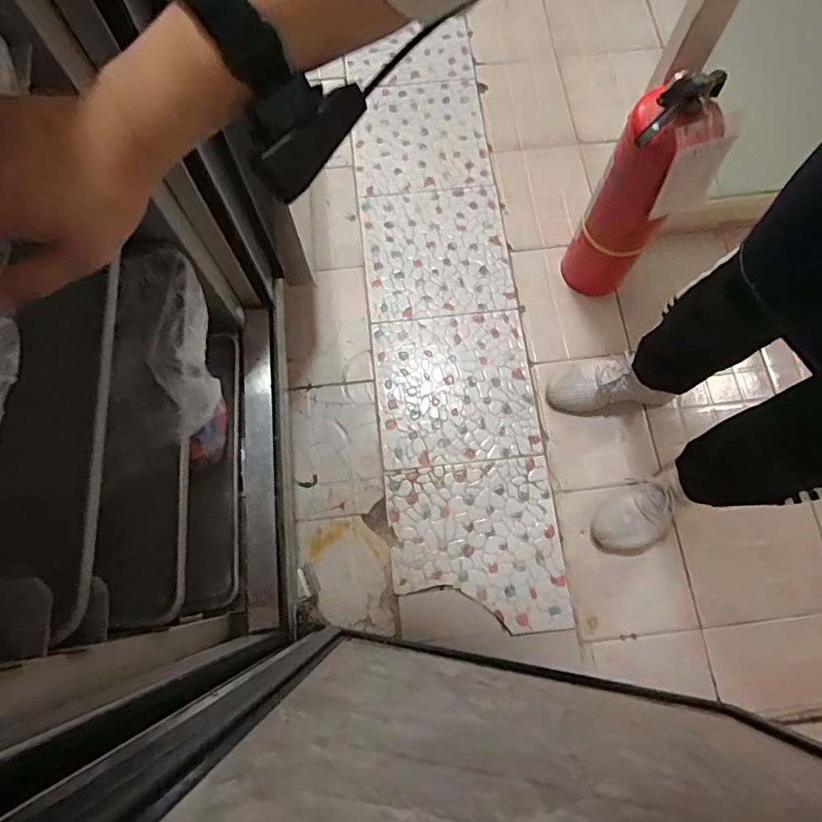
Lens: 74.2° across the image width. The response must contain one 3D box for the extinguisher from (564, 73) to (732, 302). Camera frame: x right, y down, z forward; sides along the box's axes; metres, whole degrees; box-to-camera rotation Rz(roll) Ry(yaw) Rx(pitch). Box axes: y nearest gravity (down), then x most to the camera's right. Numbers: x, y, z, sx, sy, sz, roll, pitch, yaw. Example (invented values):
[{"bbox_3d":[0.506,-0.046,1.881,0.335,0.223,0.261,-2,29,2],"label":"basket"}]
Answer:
[{"bbox_3d":[0.365,-0.334,0.893,0.134,0.445,0.111,32,77,10],"label":"extinguisher"}]

